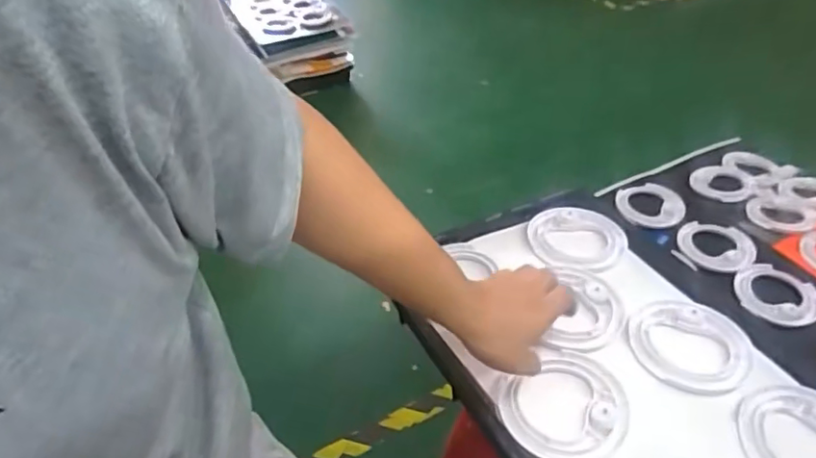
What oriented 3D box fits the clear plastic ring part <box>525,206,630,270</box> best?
[{"bbox_3d":[0.239,0.015,0.799,0.137,0.013,0.122,1,39,3],"label":"clear plastic ring part"}]

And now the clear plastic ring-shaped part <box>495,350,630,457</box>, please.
[{"bbox_3d":[0.163,0.185,0.609,0.134,0.019,0.135,10,40,13],"label":"clear plastic ring-shaped part"}]

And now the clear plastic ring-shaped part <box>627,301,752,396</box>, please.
[{"bbox_3d":[0.325,0.135,0.662,0.129,0.018,0.122,-1,39,0],"label":"clear plastic ring-shaped part"}]

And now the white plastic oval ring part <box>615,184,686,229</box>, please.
[{"bbox_3d":[0.514,-0.054,1.214,0.139,0.014,0.148,10,40,13],"label":"white plastic oval ring part"}]

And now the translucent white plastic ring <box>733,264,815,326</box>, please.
[{"bbox_3d":[0.649,0.112,1.005,0.125,0.008,0.135,-1,39,0],"label":"translucent white plastic ring"}]

